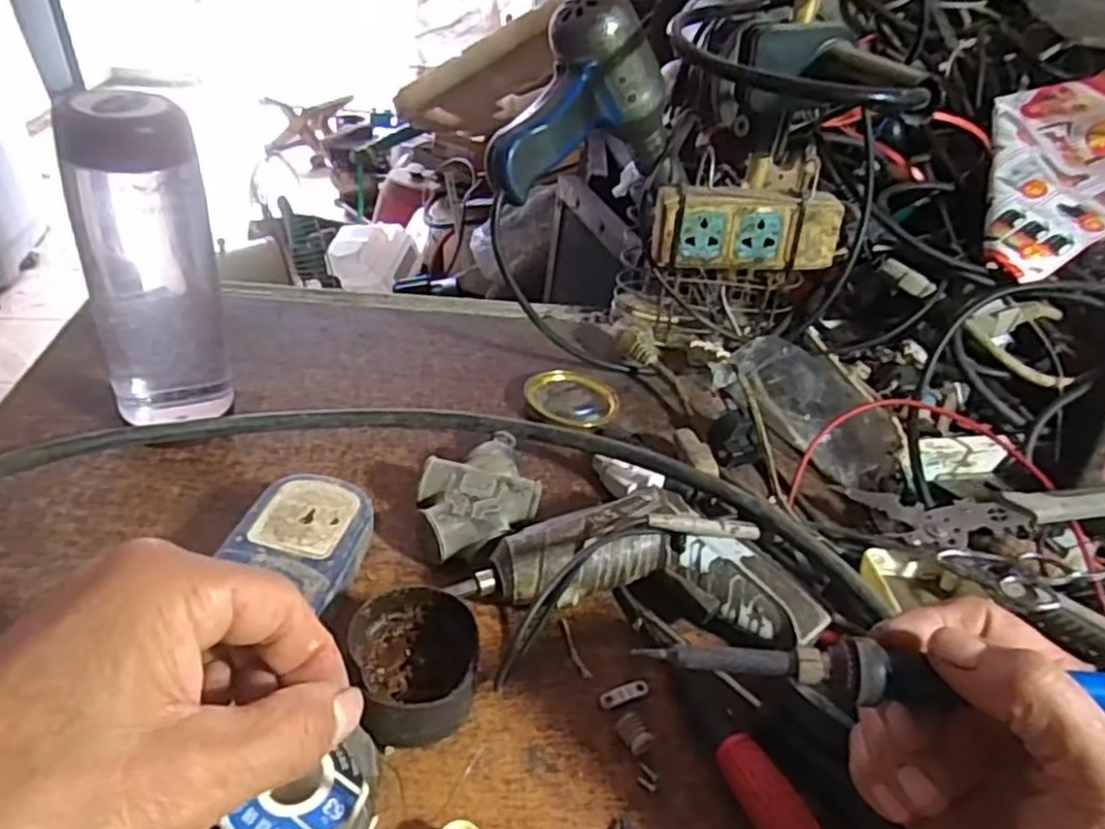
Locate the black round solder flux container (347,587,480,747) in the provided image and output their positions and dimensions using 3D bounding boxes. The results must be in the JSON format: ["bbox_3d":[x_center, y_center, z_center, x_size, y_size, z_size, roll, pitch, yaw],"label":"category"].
[{"bbox_3d":[-0.060,0.111,0.338,0.055,0.029,0.062,-10,40,-21],"label":"black round solder flux container"}]

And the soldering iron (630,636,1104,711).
[{"bbox_3d":[0.139,0.092,0.256,0.210,0.015,0.019,4,36,6],"label":"soldering iron"}]

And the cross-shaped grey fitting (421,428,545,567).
[{"bbox_3d":[-0.045,0.047,0.442,0.067,0.033,0.092,-7,39,-18],"label":"cross-shaped grey fitting"}]

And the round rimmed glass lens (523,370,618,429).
[{"bbox_3d":[0.014,-0.009,0.543,0.067,0.017,0.055,4,37,-4],"label":"round rimmed glass lens"}]

